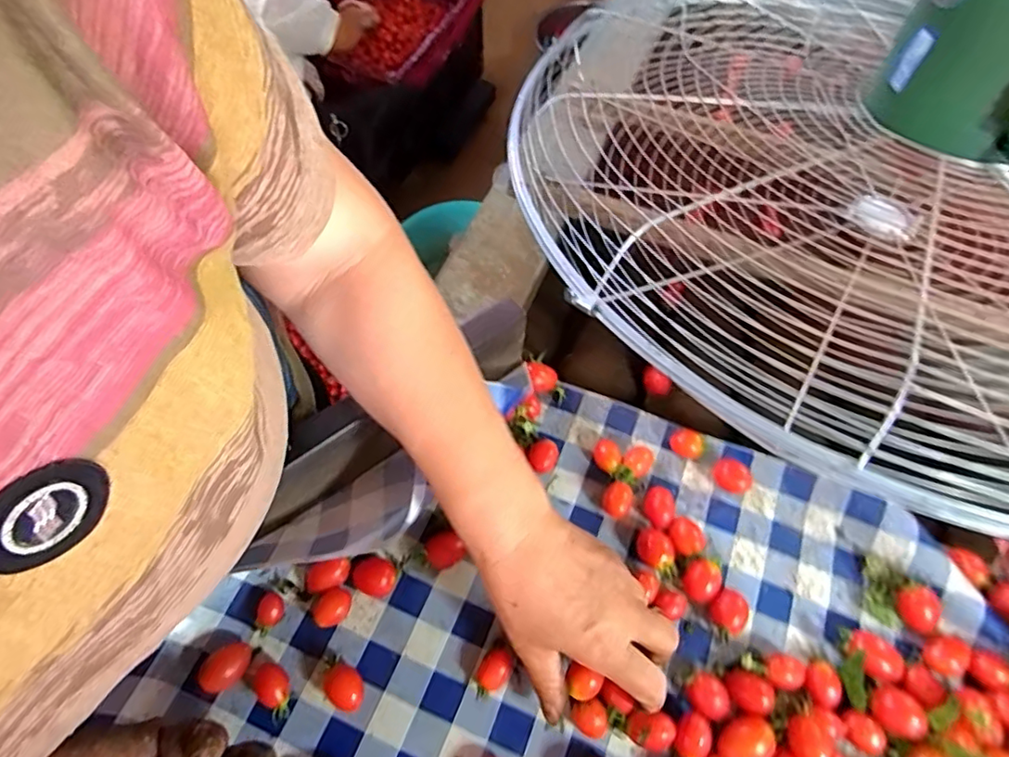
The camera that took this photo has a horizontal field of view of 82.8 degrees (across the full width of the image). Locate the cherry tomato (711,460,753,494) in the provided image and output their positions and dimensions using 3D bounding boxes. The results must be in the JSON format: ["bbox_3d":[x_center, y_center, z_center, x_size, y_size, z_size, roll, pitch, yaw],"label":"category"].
[{"bbox_3d":[0.181,0.078,0.455,0.027,0.018,0.021,31,67,12],"label":"cherry tomato"}]

